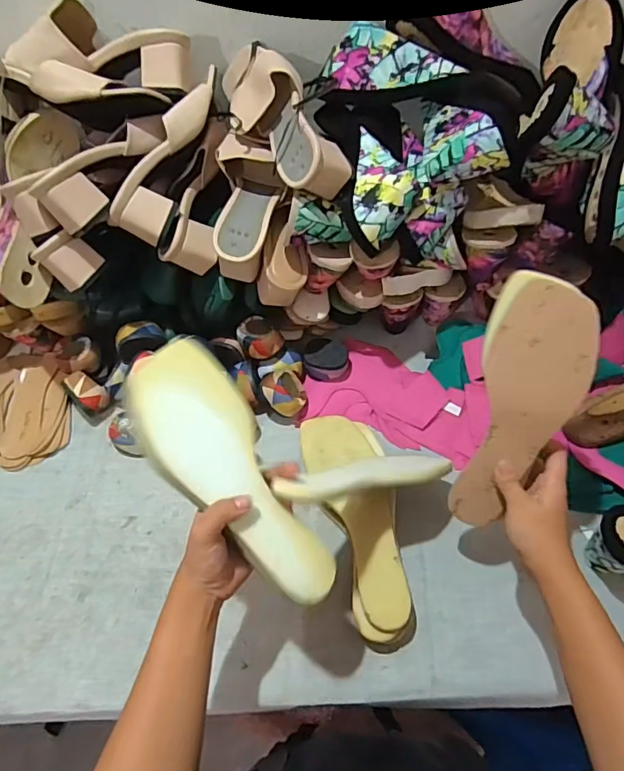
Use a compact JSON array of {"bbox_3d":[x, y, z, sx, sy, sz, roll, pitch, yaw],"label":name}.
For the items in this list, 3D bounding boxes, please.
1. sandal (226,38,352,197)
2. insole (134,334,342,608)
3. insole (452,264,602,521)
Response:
[{"bbox_3d":[-0.043,-0.309,0.563,0.086,0.079,0.227,-28,61,-13],"label":"sandal"},{"bbox_3d":[-0.065,0.075,0.407,0.086,0.033,0.234,-34,92,-16],"label":"insole"},{"bbox_3d":[0.191,0.025,0.445,0.088,0.240,0.016,17,24,28],"label":"insole"}]

